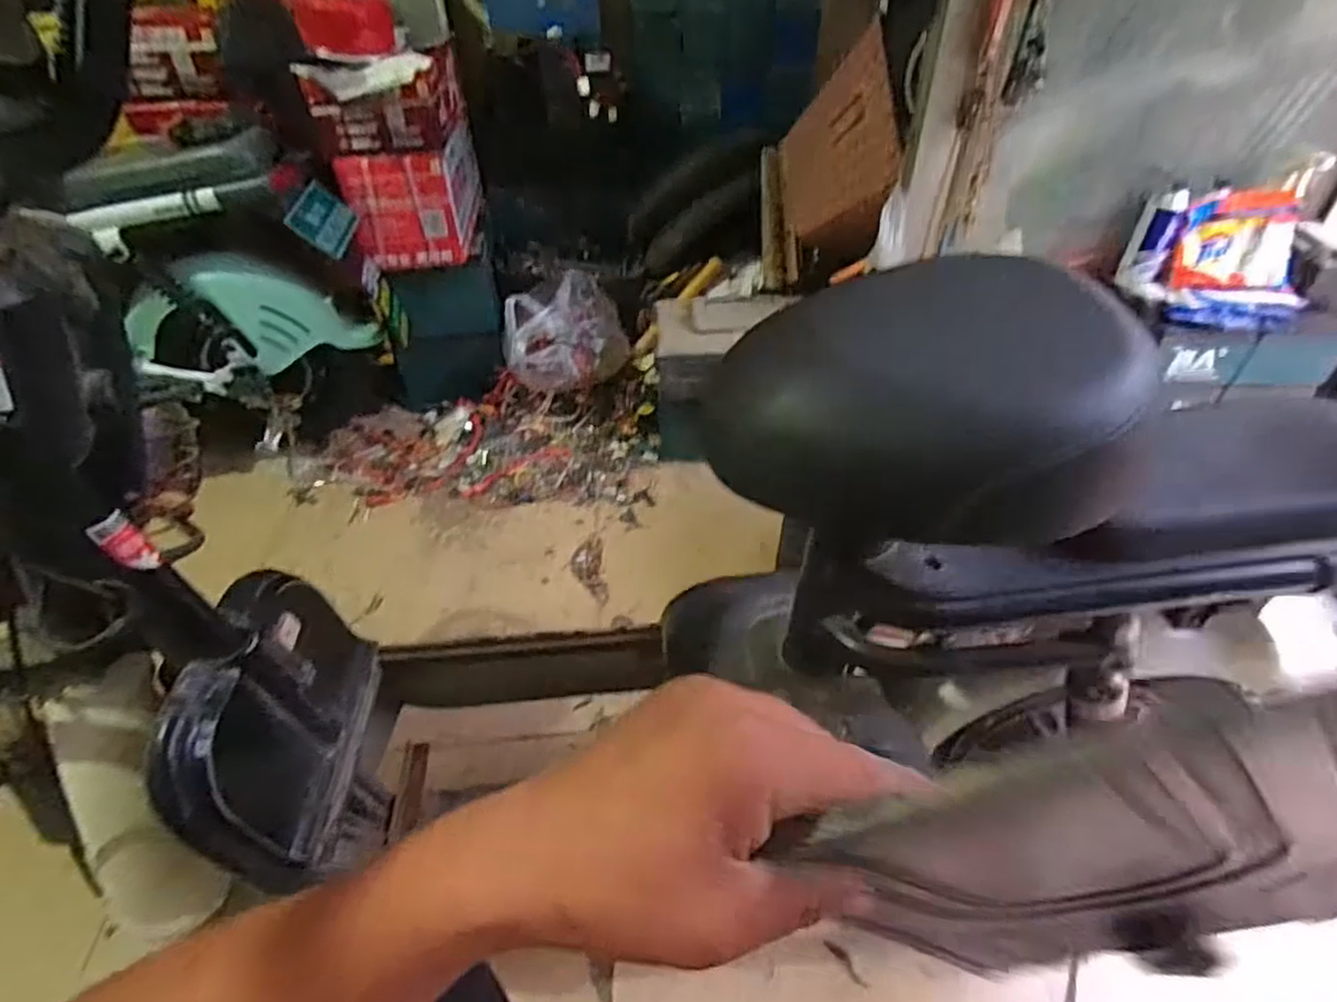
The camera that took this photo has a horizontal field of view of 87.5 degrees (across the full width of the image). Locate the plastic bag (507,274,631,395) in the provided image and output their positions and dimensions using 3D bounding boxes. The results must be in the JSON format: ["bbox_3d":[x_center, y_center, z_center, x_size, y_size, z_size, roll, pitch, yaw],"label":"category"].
[{"bbox_3d":[-0.209,-0.350,1.472,0.292,0.200,0.125,-27,49,-26],"label":"plastic bag"}]

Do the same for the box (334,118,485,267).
[{"bbox_3d":[-0.498,-0.630,1.397,0.203,0.197,0.339,-6,43,-6],"label":"box"}]

